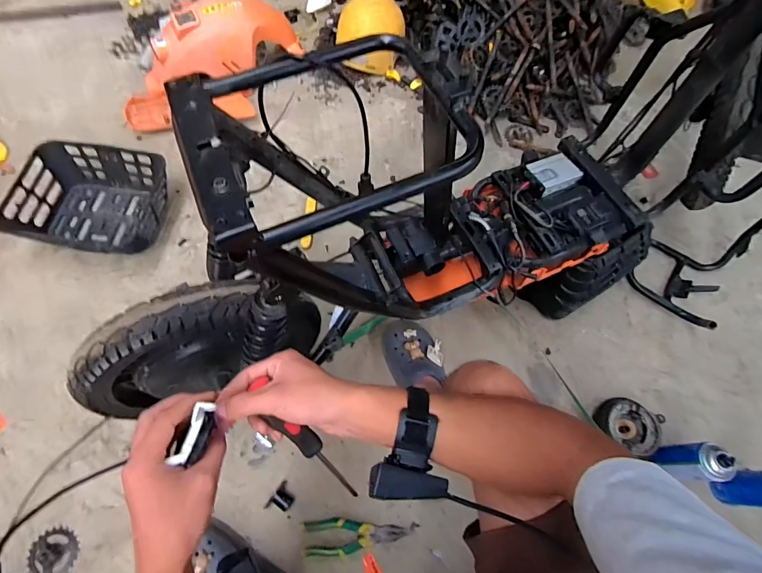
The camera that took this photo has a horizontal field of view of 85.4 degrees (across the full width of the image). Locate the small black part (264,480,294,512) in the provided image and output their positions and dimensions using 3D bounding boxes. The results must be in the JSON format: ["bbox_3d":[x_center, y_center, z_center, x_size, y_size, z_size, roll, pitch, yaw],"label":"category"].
[{"bbox_3d":[-0.193,0.414,0.802,0.039,0.015,0.057,35,69,11],"label":"small black part"}]

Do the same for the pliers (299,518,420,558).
[{"bbox_3d":[-0.039,0.475,0.783,0.214,0.023,0.061,1,66,-3],"label":"pliers"}]

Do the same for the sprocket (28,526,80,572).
[{"bbox_3d":[-0.605,0.493,0.762,0.075,0.013,0.083,-18,72,-28],"label":"sprocket"}]

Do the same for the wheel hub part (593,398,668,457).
[{"bbox_3d":[0.524,0.296,0.871,0.138,0.067,0.106,23,67,7],"label":"wheel hub part"}]

